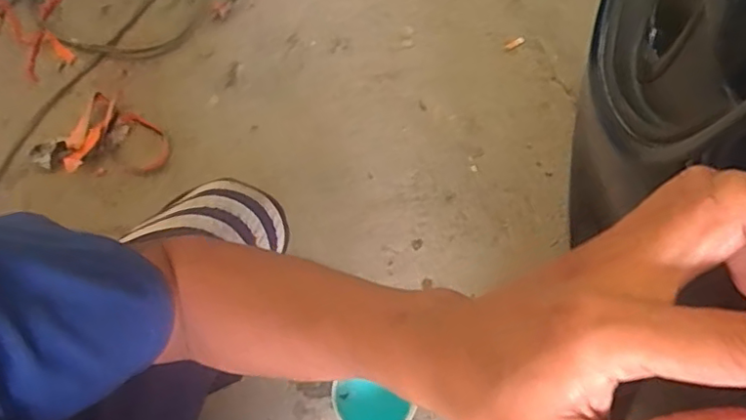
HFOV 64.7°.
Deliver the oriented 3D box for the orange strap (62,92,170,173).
[{"bbox_3d":[-0.429,-0.110,0.987,0.162,0.028,0.143,22,69,7],"label":"orange strap"}]

